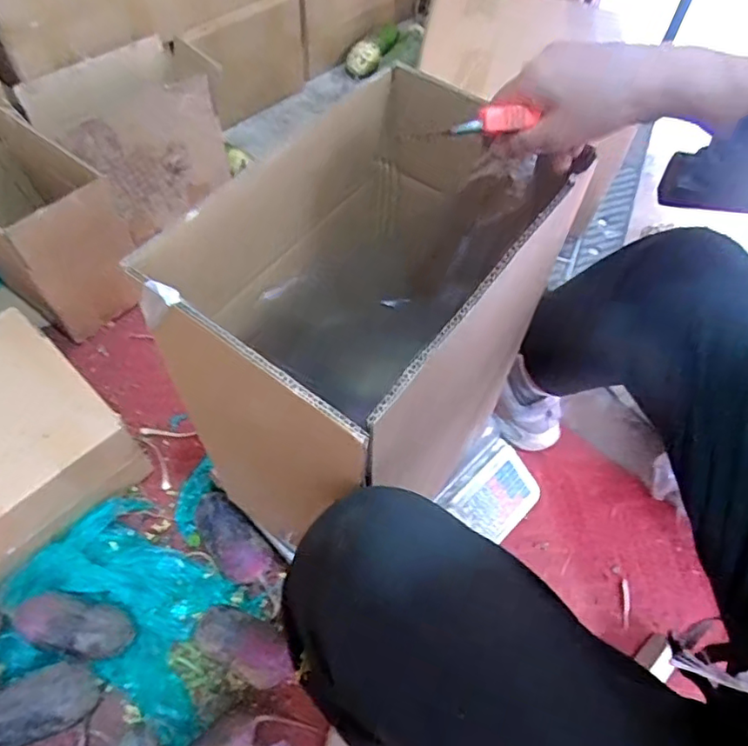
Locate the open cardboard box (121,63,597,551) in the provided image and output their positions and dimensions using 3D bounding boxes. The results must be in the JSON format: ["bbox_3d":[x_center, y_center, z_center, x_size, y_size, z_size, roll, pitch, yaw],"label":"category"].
[{"bbox_3d":[-0.001,-0.043,0.528,0.194,0.279,0.324,32,62,16],"label":"open cardboard box"}]

